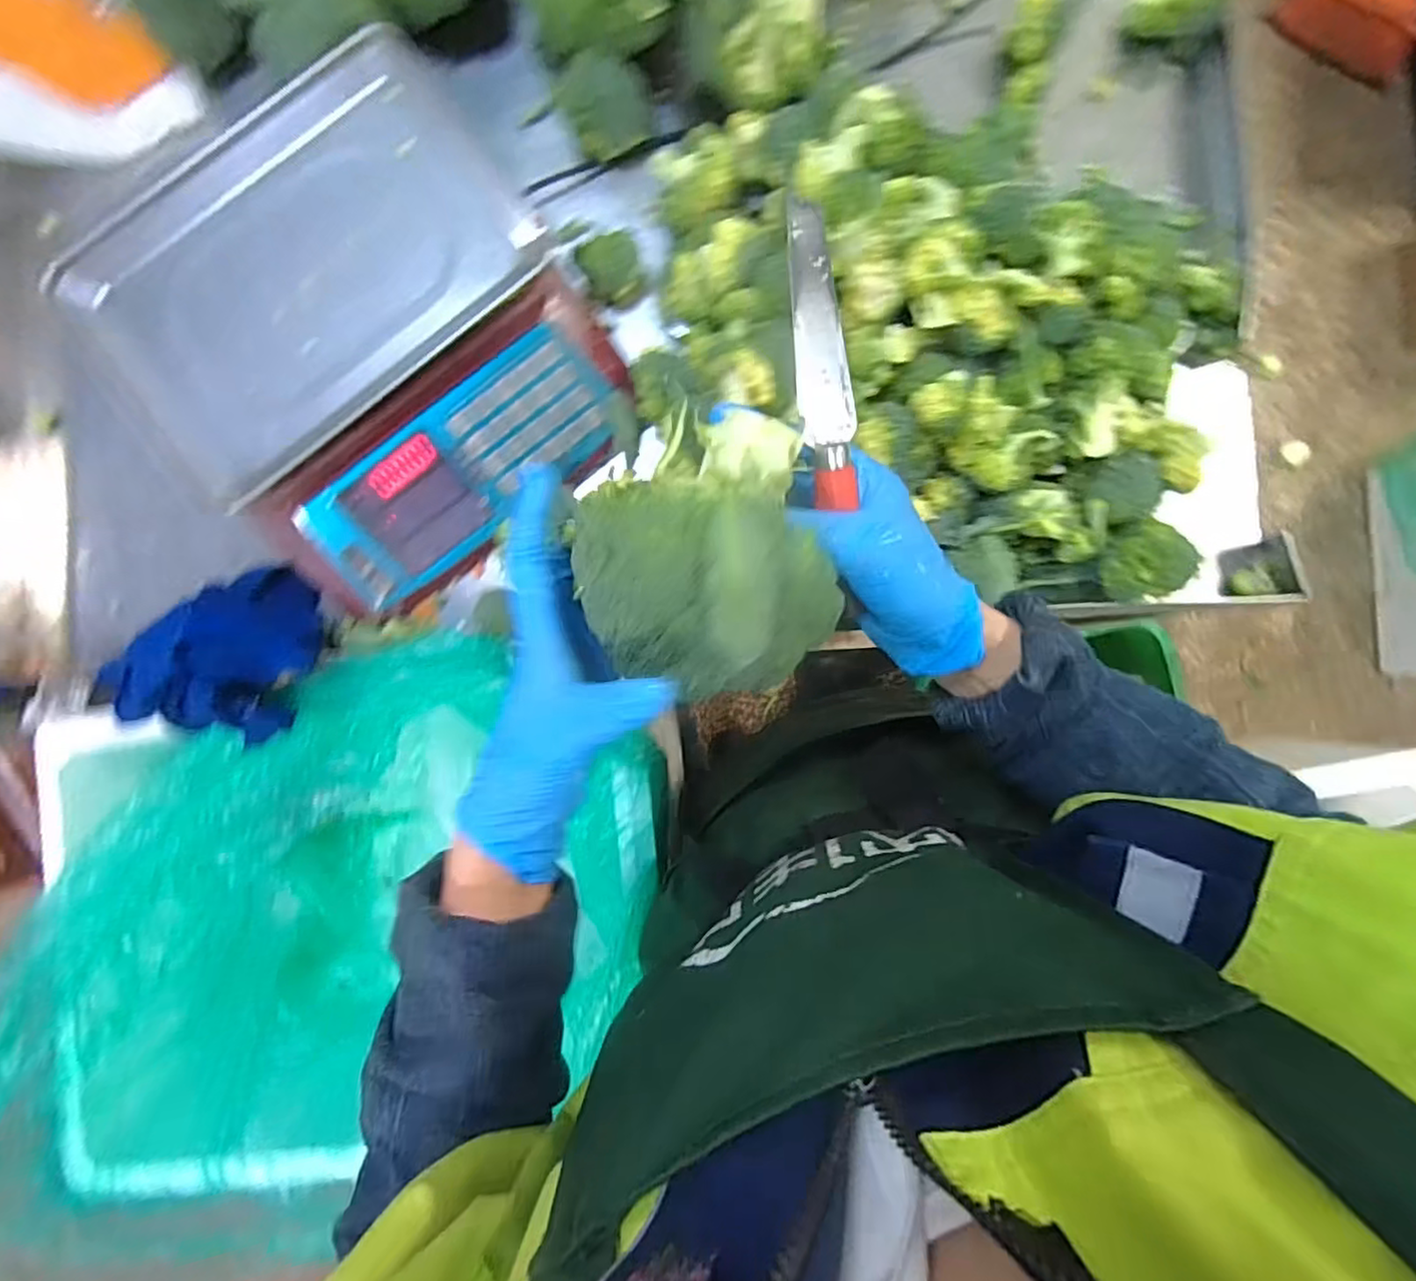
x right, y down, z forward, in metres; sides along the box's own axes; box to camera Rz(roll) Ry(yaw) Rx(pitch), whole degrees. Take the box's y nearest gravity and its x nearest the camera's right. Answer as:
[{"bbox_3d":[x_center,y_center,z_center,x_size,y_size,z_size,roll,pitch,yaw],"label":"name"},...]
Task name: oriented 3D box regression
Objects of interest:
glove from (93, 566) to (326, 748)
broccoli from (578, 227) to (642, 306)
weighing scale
[{"bbox_3d":[-0.399,0.015,0.543,0.107,0.088,0.150,41,89,4],"label":"glove"},{"bbox_3d":[-0.085,-0.327,0.582,0.051,0.049,0.033,-13,86,2],"label":"broccoli"},{"bbox_3d":[-0.275,-0.236,0.535,0.337,0.094,0.350,-34,86,0],"label":"weighing scale"}]

